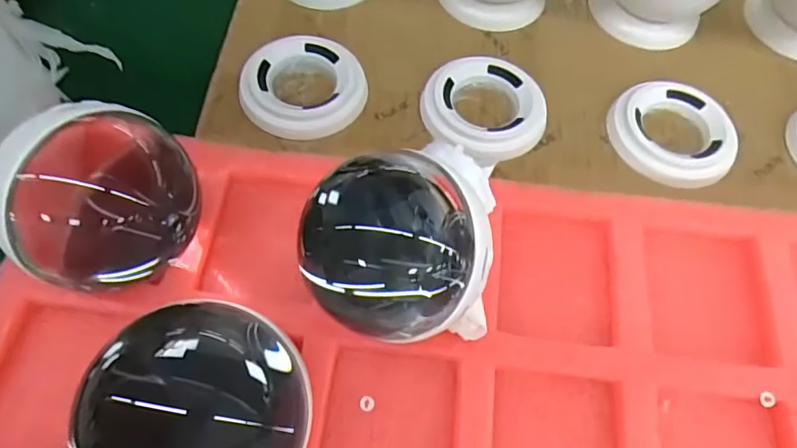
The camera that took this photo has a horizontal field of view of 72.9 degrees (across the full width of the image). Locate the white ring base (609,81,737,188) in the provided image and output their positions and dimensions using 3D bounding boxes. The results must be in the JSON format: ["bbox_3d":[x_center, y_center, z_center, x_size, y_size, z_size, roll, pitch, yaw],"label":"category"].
[{"bbox_3d":[0.158,-0.052,0.312,0.068,0.013,0.068,-16,65,-11],"label":"white ring base"}]

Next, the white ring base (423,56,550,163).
[{"bbox_3d":[0.049,-0.067,0.311,0.070,0.014,0.067,1,63,-2],"label":"white ring base"}]

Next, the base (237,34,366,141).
[{"bbox_3d":[-0.054,-0.080,0.312,0.068,0.012,0.070,16,63,5],"label":"base"}]

